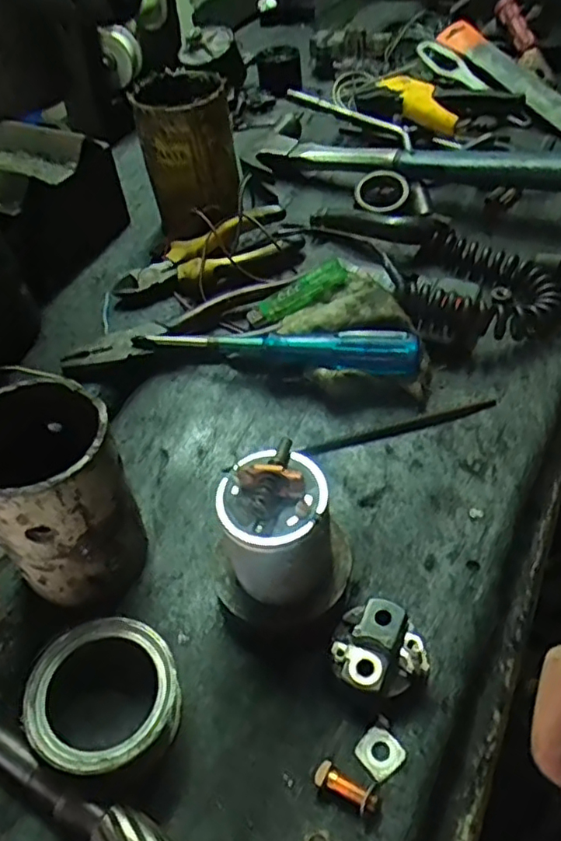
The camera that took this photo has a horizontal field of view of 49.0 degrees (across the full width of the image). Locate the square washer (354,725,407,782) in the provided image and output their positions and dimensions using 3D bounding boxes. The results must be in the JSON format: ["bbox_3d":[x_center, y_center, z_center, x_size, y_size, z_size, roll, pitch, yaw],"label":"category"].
[{"bbox_3d":[0.044,0.147,0.272,0.018,0.004,0.018,-35,53,-23],"label":"square washer"}]

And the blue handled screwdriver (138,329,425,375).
[{"bbox_3d":[0.001,-0.048,0.417,0.180,0.023,0.024,2,49,9],"label":"blue handled screwdriver"}]

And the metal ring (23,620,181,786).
[{"bbox_3d":[-0.077,0.127,0.280,0.063,0.038,0.064,-4,48,4],"label":"metal ring"}]

